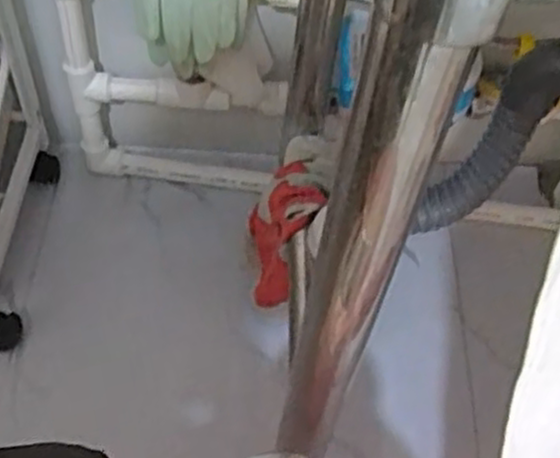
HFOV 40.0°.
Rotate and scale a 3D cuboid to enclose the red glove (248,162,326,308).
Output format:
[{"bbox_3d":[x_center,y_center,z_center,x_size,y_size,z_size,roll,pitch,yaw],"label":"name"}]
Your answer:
[{"bbox_3d":[0.005,0.008,0.738,0.060,0.130,0.079,-2,55,-6],"label":"red glove"}]

